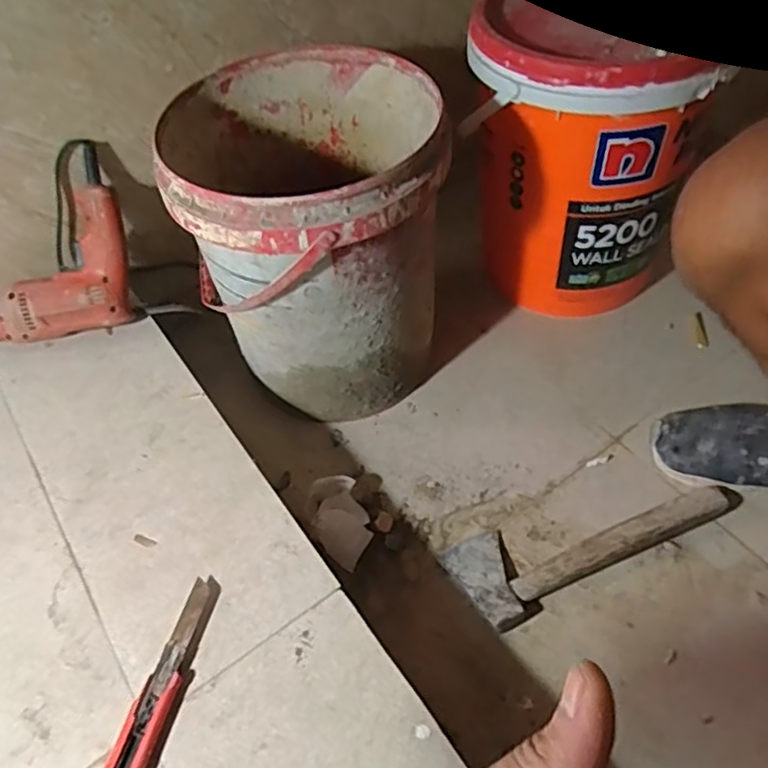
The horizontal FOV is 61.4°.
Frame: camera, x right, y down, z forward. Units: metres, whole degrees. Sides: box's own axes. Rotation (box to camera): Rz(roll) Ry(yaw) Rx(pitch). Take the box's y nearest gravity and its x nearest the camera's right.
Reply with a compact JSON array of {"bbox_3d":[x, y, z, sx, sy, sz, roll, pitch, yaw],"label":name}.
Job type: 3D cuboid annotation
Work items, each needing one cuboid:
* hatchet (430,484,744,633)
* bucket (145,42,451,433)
[{"bbox_3d":[0.234,0.163,0.731,0.326,0.027,0.105,-22,53,-12],"label":"hatchet"},{"bbox_3d":[-0.078,-0.171,0.822,0.289,0.357,0.317,-10,50,-3],"label":"bucket"}]

